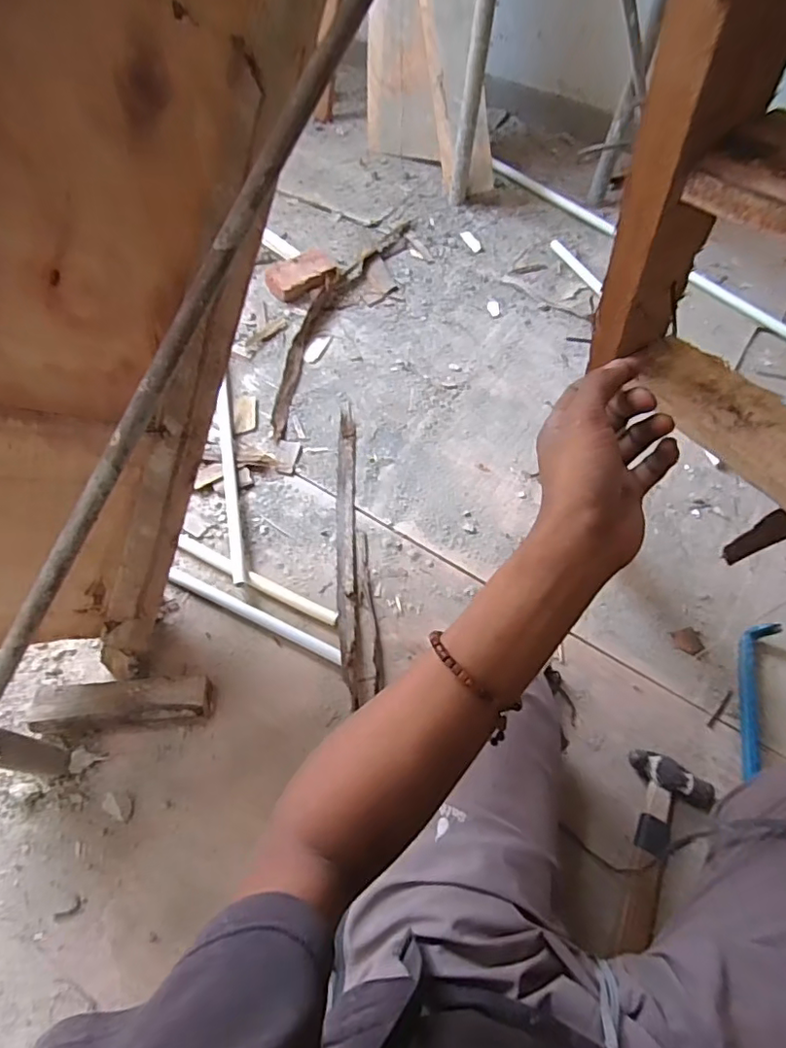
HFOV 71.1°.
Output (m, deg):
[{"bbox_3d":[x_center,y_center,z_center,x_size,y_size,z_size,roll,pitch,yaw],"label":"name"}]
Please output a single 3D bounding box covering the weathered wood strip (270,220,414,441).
[{"bbox_3d":[-0.135,-0.500,1.274,0.104,0.024,0.778,18,60,9],"label":"weathered wood strip"}]

